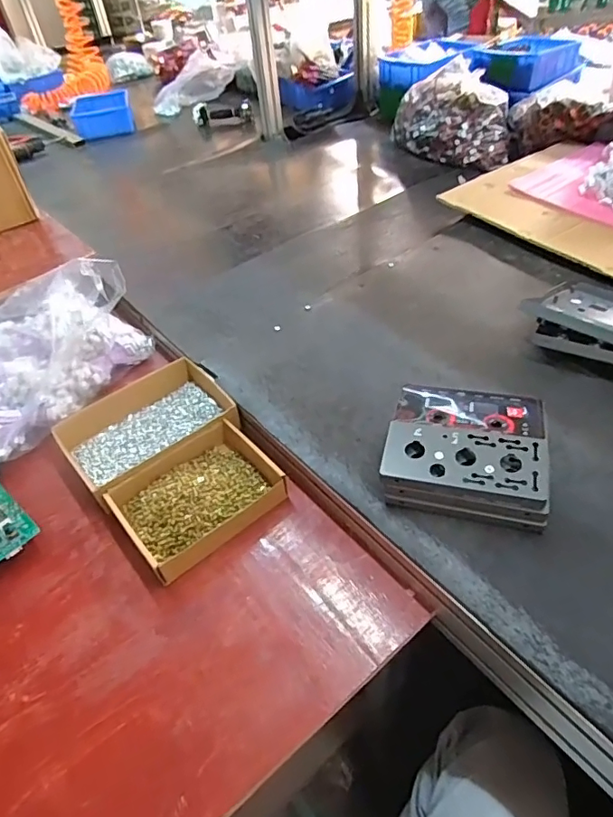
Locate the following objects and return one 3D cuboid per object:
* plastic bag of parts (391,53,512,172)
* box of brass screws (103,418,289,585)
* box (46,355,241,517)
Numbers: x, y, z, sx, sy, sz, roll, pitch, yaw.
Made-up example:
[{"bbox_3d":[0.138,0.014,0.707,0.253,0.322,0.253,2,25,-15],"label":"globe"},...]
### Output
[{"bbox_3d":[0.340,-0.665,1.182,0.286,0.182,0.158,29,55,32],"label":"plastic bag of parts"},{"bbox_3d":[-0.128,0.102,0.618,0.178,0.041,0.144,-33,51,-24],"label":"box of brass screws"},{"bbox_3d":[-0.212,0.027,0.699,0.209,0.044,0.159,-30,50,-22],"label":"box"}]

